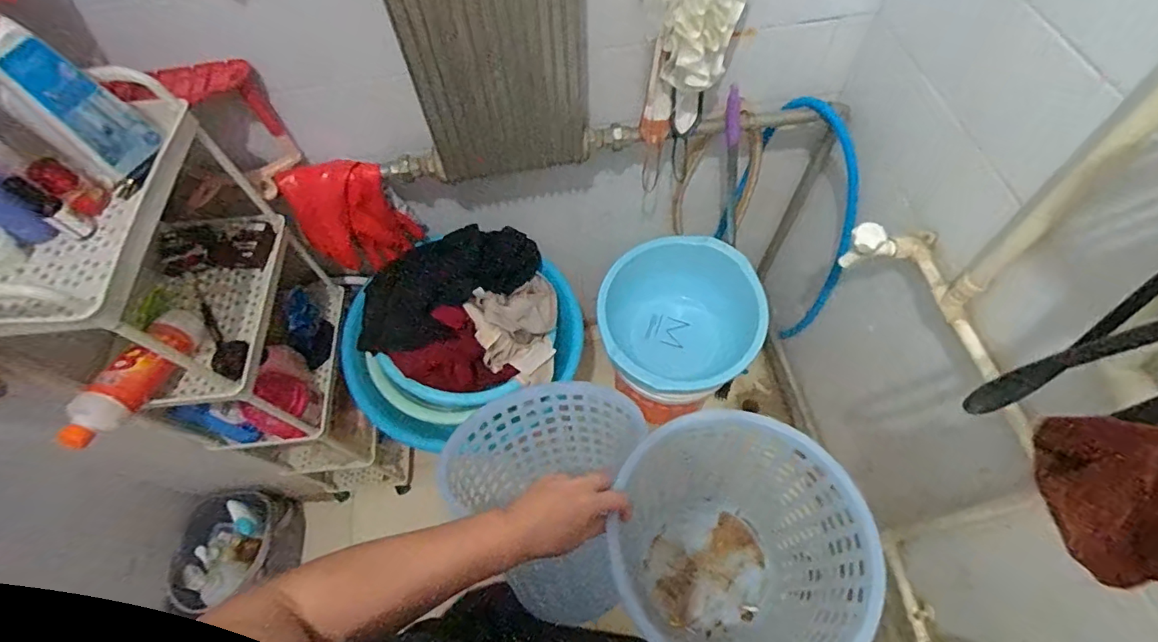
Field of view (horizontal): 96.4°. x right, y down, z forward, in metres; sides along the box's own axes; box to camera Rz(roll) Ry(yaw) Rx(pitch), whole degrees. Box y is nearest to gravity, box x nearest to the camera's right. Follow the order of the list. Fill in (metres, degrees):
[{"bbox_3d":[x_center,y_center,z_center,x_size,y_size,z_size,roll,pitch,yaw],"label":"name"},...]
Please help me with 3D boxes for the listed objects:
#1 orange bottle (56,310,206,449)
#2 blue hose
[{"bbox_3d":[-0.615,0.069,0.721,0.057,0.069,0.226,9,46,7],"label":"orange bottle"},{"bbox_3d":[0.447,-0.189,1.125,0.291,0.582,0.123,26,65,16],"label":"blue hose"}]

